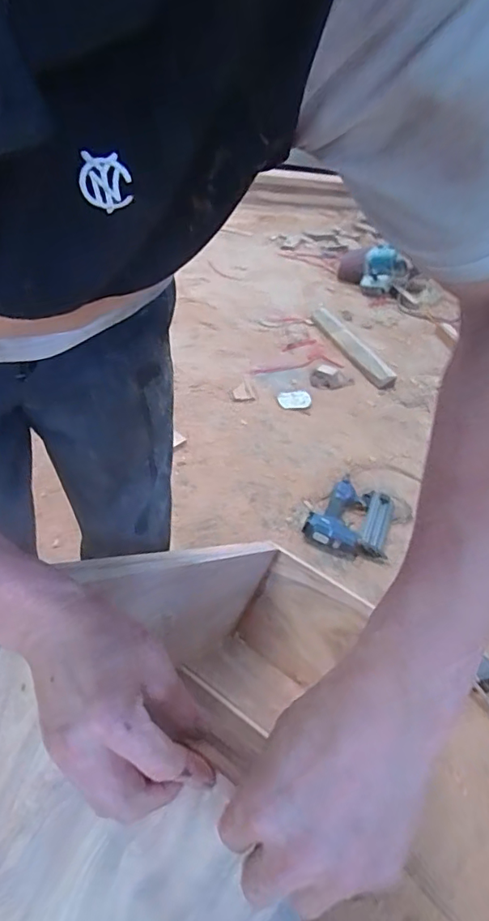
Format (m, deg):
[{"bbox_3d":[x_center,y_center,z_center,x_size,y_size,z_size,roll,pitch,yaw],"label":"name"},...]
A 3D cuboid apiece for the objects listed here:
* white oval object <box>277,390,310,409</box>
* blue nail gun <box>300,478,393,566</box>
[{"bbox_3d":[0.177,-0.215,1.816,0.118,0.008,0.082,-8,55,-12],"label":"white oval object"},{"bbox_3d":[0.289,0.144,1.363,0.210,0.061,0.269,19,43,13],"label":"blue nail gun"}]

